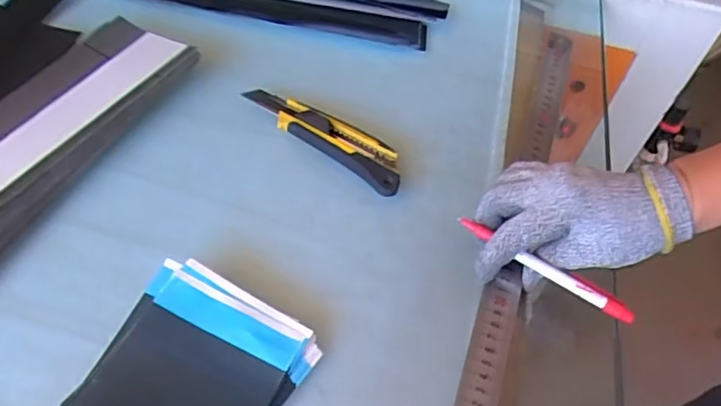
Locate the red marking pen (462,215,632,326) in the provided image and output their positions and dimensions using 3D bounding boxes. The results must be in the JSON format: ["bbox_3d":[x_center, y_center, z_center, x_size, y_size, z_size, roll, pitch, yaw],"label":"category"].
[{"bbox_3d":[0.132,0.046,0.434,0.136,0.013,0.010,30,54,13],"label":"red marking pen"}]

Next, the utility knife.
[{"bbox_3d":[-0.027,-0.062,0.526,0.166,0.019,0.049,34,55,21],"label":"utility knife"}]

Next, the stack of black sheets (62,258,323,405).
[{"bbox_3d":[-0.106,0.110,0.378,0.113,0.029,0.127,25,53,14],"label":"stack of black sheets"}]

